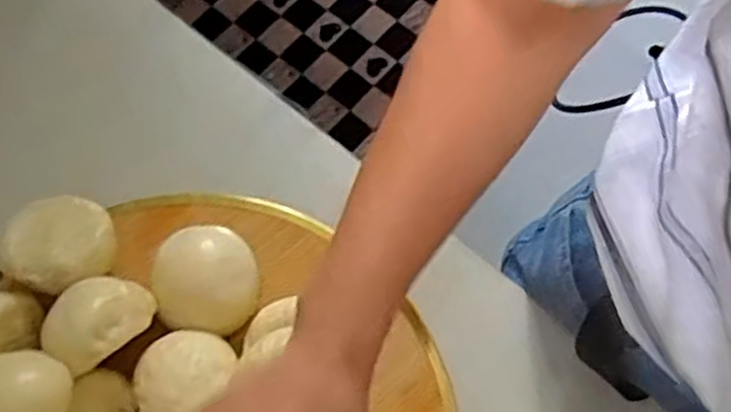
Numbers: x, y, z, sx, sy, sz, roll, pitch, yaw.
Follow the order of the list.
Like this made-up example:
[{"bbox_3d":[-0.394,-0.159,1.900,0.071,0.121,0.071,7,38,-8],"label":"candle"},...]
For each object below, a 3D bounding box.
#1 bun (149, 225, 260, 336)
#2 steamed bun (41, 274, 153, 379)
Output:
[{"bbox_3d":[-0.119,0.054,0.586,0.074,0.051,0.095,-22,70,-8],"label":"bun"},{"bbox_3d":[-0.190,0.078,0.547,0.068,0.042,0.074,40,74,15],"label":"steamed bun"}]

